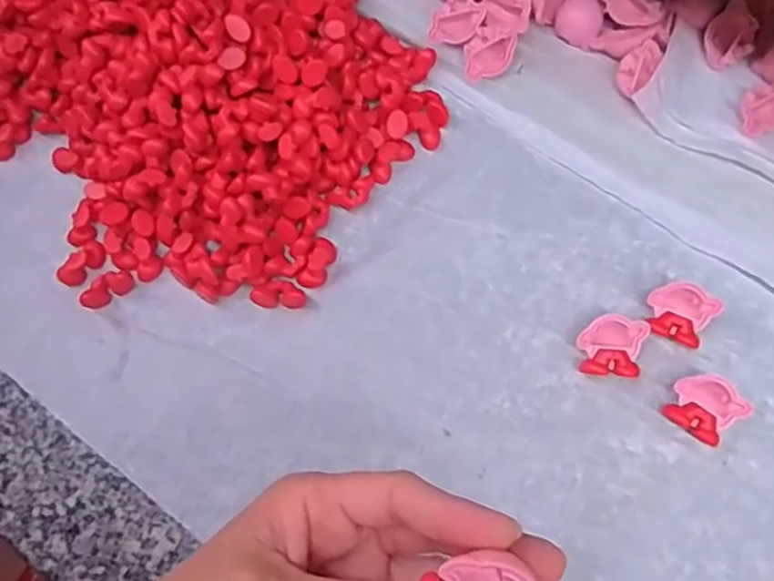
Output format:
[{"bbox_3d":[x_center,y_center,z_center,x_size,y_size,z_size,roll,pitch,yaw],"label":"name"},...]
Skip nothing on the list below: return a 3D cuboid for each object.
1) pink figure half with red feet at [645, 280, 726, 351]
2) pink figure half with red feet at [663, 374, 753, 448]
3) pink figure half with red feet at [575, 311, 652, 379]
[{"bbox_3d":[0.165,0.012,0.393,0.039,0.015,0.035,17,75,8],"label":"pink figure half with red feet"},{"bbox_3d":[0.169,0.063,0.379,0.035,0.018,0.031,40,79,13],"label":"pink figure half with red feet"},{"bbox_3d":[0.123,0.031,0.392,0.034,0.017,0.033,13,75,7],"label":"pink figure half with red feet"}]

